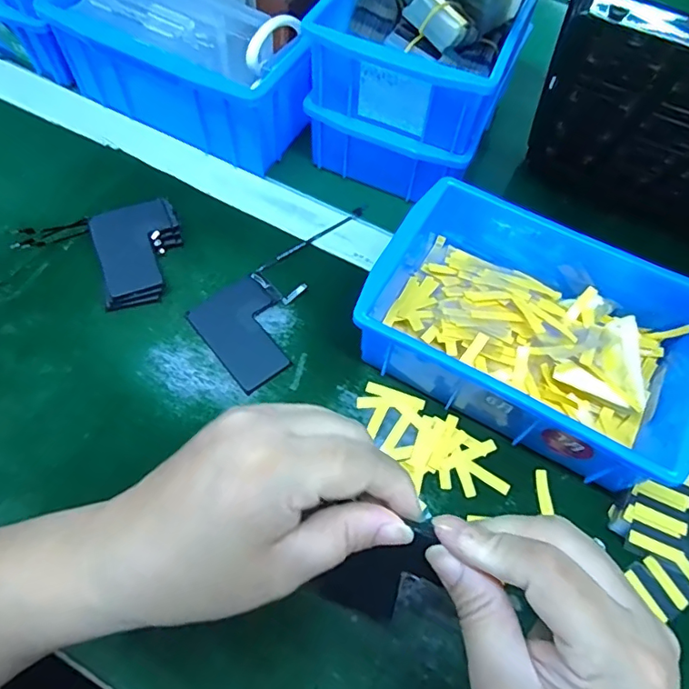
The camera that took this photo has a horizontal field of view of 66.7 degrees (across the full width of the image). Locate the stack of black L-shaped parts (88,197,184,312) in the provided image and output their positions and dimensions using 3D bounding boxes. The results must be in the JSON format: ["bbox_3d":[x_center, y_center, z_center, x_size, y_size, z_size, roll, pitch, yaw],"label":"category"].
[{"bbox_3d":[-0.146,-0.064,0.376,0.058,0.020,0.078,-14,63,-11],"label":"stack of black L-shaped parts"}]

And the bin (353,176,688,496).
[{"bbox_3d":[0.119,-0.010,0.340,0.201,0.068,0.134,29,64,11],"label":"bin"}]

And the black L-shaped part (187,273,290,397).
[{"bbox_3d":[-0.064,-0.010,0.365,0.061,0.005,0.077,-35,69,-20],"label":"black L-shaped part"}]

